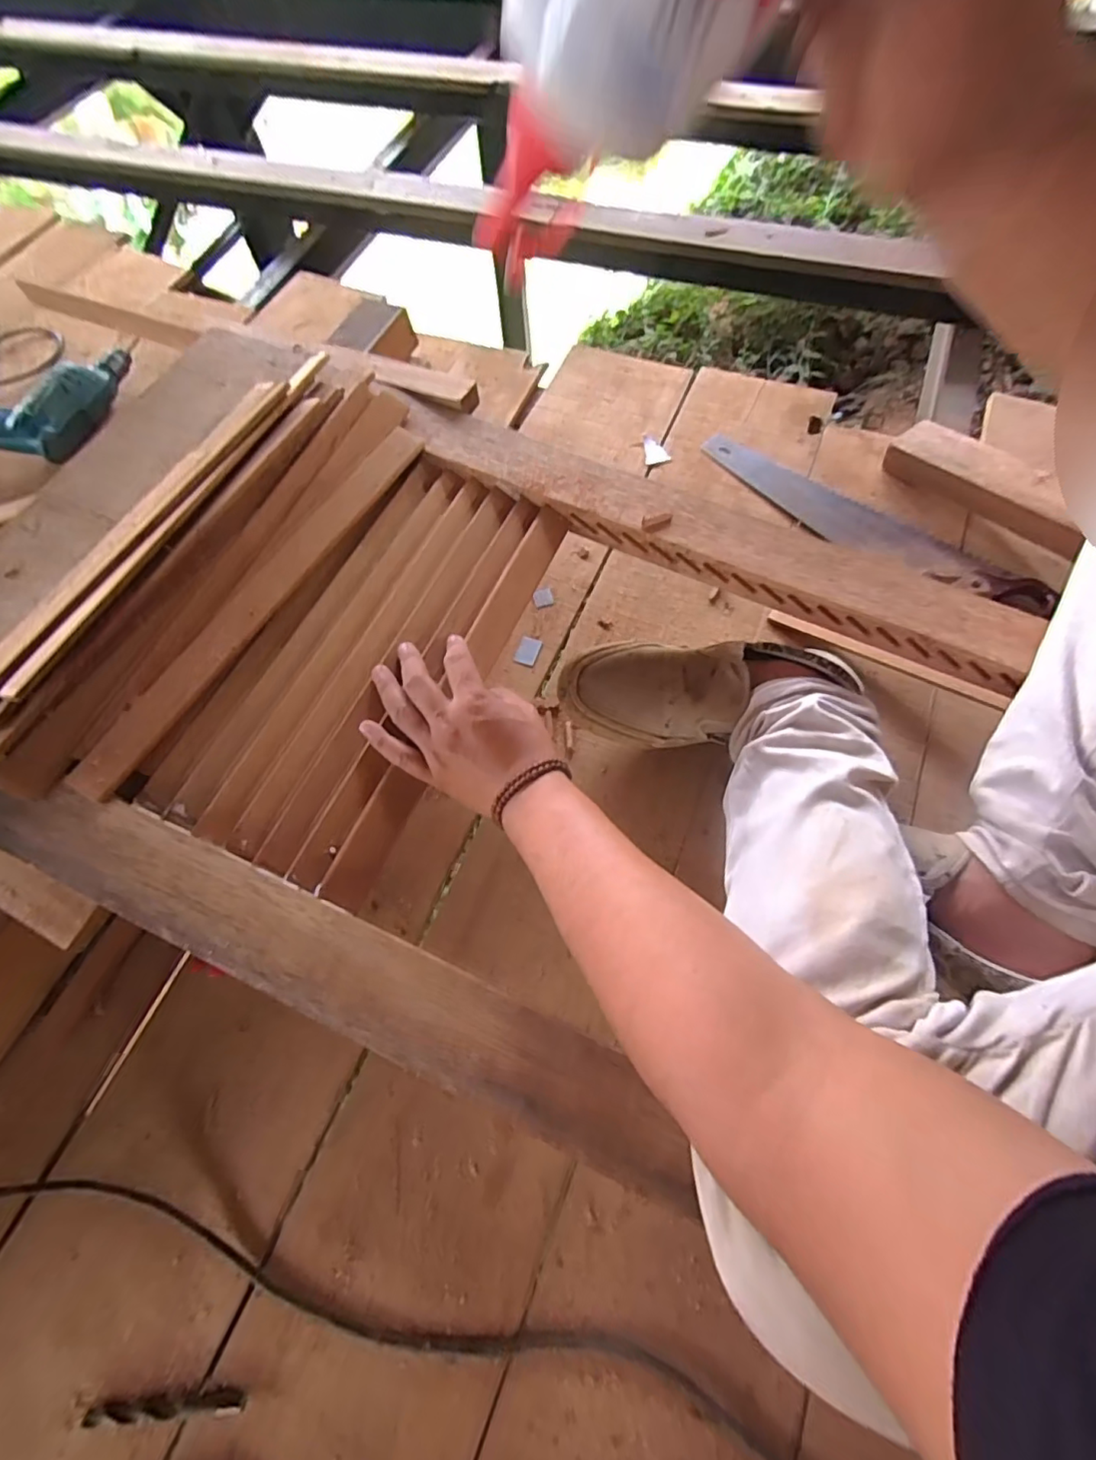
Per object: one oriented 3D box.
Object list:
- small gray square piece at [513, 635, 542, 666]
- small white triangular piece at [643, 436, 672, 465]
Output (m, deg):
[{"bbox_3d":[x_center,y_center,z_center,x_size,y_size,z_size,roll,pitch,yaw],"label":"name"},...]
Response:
[{"bbox_3d":[-0.023,-0.090,0.639,0.024,0.004,0.034,15,68,10],"label":"small gray square piece"},{"bbox_3d":[0.144,-0.373,0.750,0.032,0.004,0.046,-3,72,2],"label":"small white triangular piece"}]

